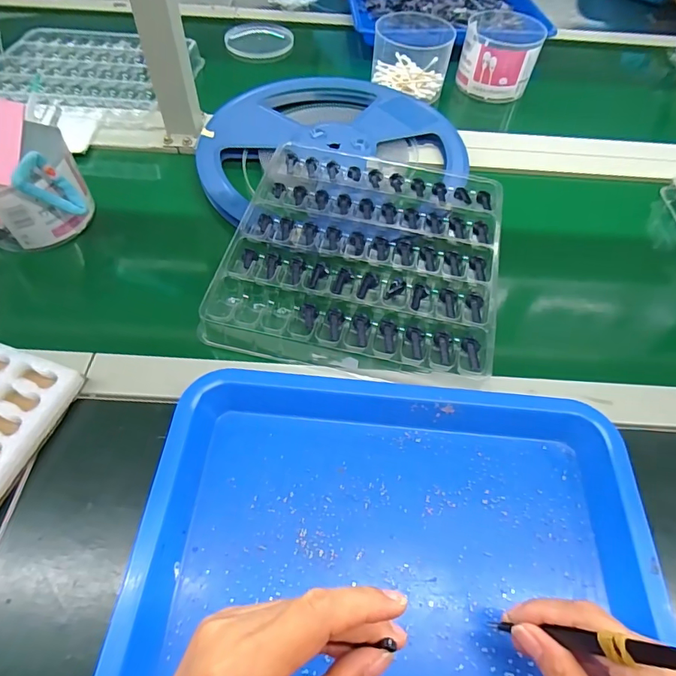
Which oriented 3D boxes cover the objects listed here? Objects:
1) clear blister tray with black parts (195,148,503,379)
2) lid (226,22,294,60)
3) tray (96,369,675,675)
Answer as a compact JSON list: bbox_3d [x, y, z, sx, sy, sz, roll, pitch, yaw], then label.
[{"bbox_3d":[0.029,-0.089,0.449,0.249,0.024,0.268,13,57,4],"label":"clear blister tray with black parts"},{"bbox_3d":[-0.127,-0.485,0.736,0.106,0.019,0.106,1,56,-2],"label":"lid"},{"bbox_3d":[0.035,0.152,0.292,0.320,0.031,0.275,8,57,1],"label":"tray"}]

